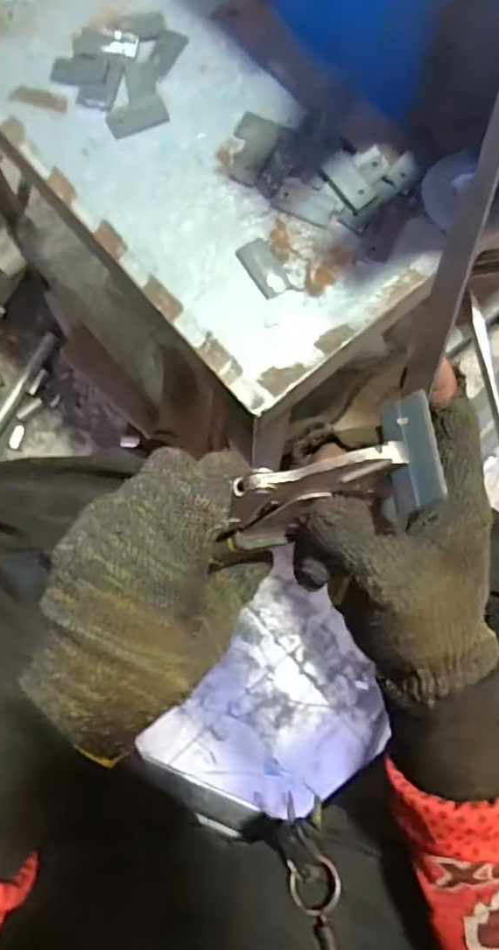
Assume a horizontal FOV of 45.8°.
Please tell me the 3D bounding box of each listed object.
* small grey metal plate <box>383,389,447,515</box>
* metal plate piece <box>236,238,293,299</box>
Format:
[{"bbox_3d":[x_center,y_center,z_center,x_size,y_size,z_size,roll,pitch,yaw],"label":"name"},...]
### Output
[{"bbox_3d":[0.068,-0.009,0.247,0.008,0.022,0.050,16,63,-38],"label":"small grey metal plate"},{"bbox_3d":[0.012,-0.163,0.465,0.026,0.005,0.050,-30,77,-7],"label":"metal plate piece"}]

